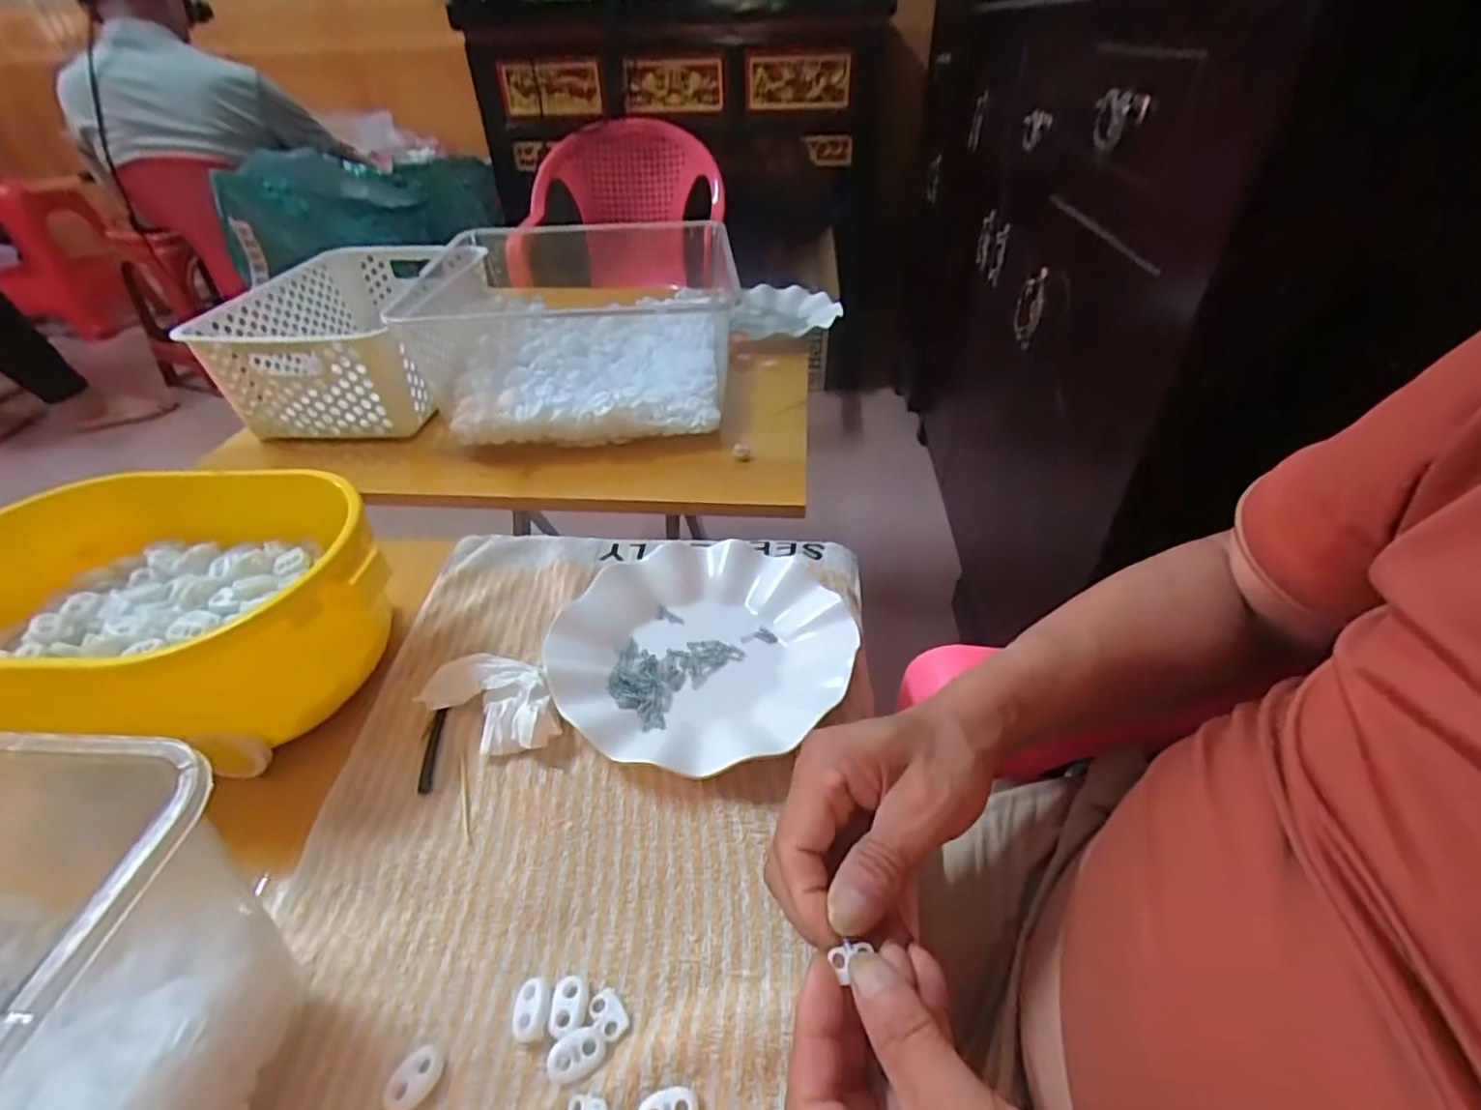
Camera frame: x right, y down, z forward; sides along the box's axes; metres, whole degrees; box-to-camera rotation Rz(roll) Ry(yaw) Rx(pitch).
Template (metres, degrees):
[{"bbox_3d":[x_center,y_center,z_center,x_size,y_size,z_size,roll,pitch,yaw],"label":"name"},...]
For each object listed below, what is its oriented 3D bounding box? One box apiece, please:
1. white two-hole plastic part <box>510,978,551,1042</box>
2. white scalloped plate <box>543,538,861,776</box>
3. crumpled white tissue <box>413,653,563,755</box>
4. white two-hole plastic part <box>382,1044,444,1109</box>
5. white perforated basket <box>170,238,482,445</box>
[{"bbox_3d":[-0.086,0.189,0.269,0.015,0.010,0.021,-3,39,-1],"label":"white two-hole plastic part"},{"bbox_3d":[-0.022,0.055,0.412,0.176,0.034,0.183,-1,39,1],"label":"white scalloped plate"},{"bbox_3d":[-0.141,0.085,0.378,0.083,0.024,0.052,25,46,30],"label":"crumpled white tissue"},{"bbox_3d":[-0.127,0.204,0.252,0.015,0.006,0.022,30,49,34],"label":"white two-hole plastic part"},{"bbox_3d":[-0.413,-0.244,0.722,0.207,0.105,0.307,-1,39,1],"label":"white perforated basket"}]

